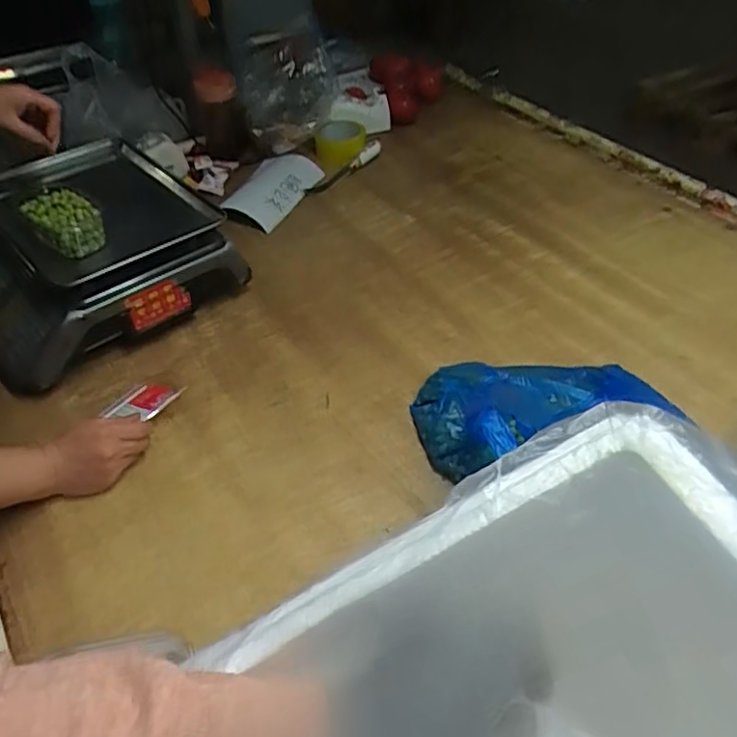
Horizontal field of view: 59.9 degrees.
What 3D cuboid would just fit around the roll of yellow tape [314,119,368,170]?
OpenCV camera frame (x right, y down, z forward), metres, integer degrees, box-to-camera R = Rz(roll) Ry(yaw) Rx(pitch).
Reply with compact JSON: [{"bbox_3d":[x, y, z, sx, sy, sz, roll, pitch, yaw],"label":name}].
[{"bbox_3d":[-0.049,-0.407,1.163,0.091,0.055,0.084,-1,44,1],"label":"roll of yellow tape"}]

